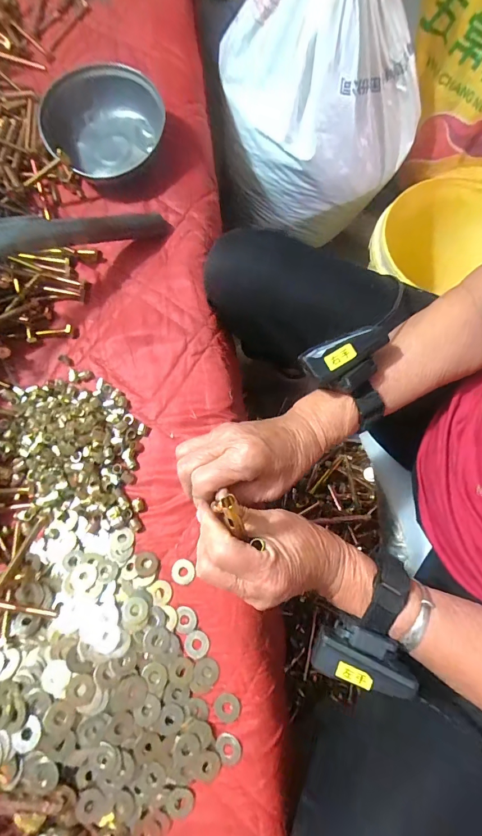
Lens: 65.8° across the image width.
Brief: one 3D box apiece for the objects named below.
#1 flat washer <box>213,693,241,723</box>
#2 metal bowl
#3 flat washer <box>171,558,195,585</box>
[{"bbox_3d":[-0.012,0.244,0.313,0.022,0.004,0.020,-1,74,3],"label":"flat washer"},{"bbox_3d":[-0.171,-0.366,0.457,0.136,0.055,0.136,-1,74,3],"label":"metal bowl"},{"bbox_3d":[-0.053,0.142,0.343,0.021,0.004,0.022,-1,74,3],"label":"flat washer"}]

